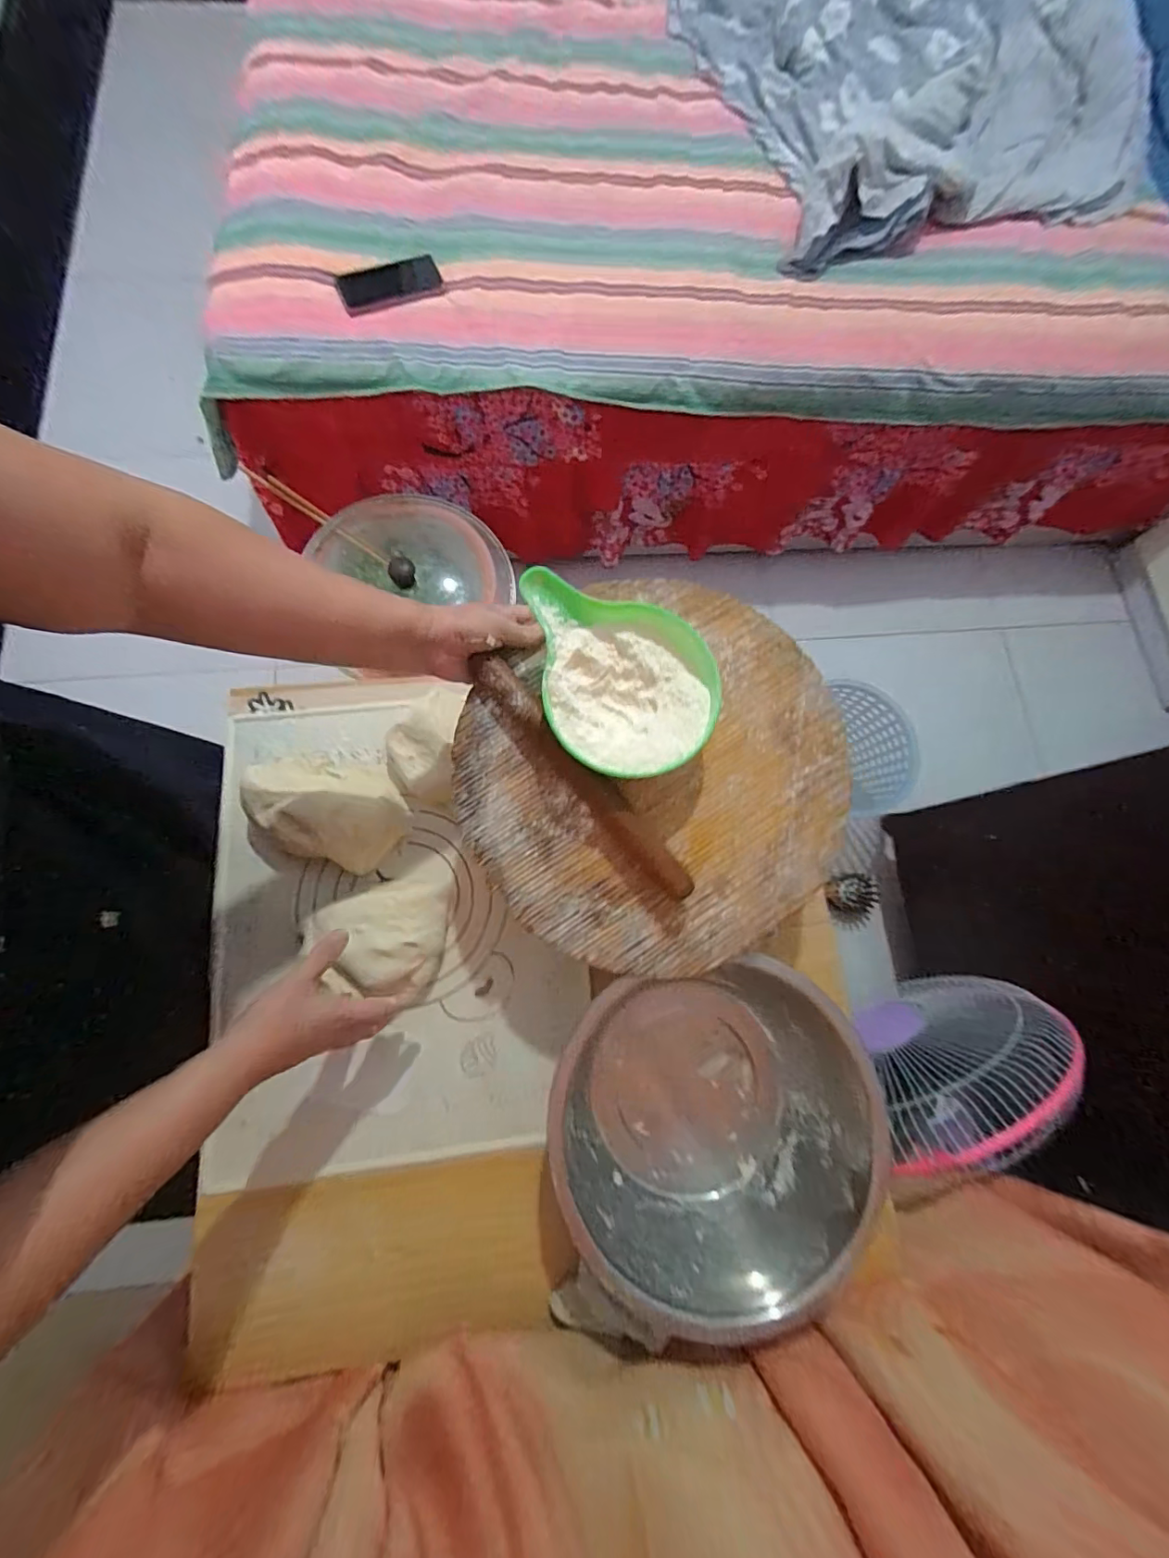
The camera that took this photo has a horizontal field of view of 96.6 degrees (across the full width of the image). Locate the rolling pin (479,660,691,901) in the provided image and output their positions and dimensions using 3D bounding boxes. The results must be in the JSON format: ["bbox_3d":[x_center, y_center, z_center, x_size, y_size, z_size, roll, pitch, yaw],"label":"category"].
[{"bbox_3d":[0.000,-0.002,0.463,0.029,0.039,0.263,-41,80,-11],"label":"rolling pin"}]

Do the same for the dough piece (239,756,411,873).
[{"bbox_3d":[-0.280,0.035,0.581,0.165,0.076,0.111,16,75,3],"label":"dough piece"}]

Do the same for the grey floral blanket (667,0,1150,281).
[{"bbox_3d":[0.605,-1.336,0.958,0.748,0.154,0.762,-15,76,-6],"label":"grey floral blanket"}]

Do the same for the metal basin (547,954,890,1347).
[{"bbox_3d":[0.113,0.322,0.497,0.276,0.115,0.267,0,75,-2],"label":"metal basin"}]

